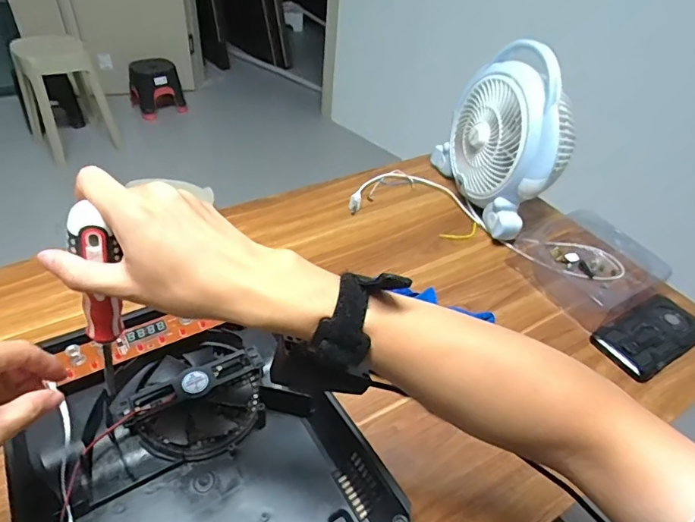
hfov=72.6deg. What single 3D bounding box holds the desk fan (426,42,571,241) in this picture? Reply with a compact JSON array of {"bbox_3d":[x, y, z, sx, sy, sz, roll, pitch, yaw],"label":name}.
[{"bbox_3d":[0.266,-0.199,0.768,0.121,0.243,0.254,-7,43,-15],"label":"desk fan"}]

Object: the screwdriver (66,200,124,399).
[{"bbox_3d":[-0.175,0.037,0.340,0.027,0.170,0.020,27,38,16],"label":"screwdriver"}]

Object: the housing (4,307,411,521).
[{"bbox_3d":[-0.140,0.181,0.435,0.268,0.058,0.321,-20,48,-27],"label":"housing"}]

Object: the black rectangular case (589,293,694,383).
[{"bbox_3d":[0.411,0.097,0.635,0.171,0.022,0.079,-19,56,-29],"label":"black rectangular case"}]

